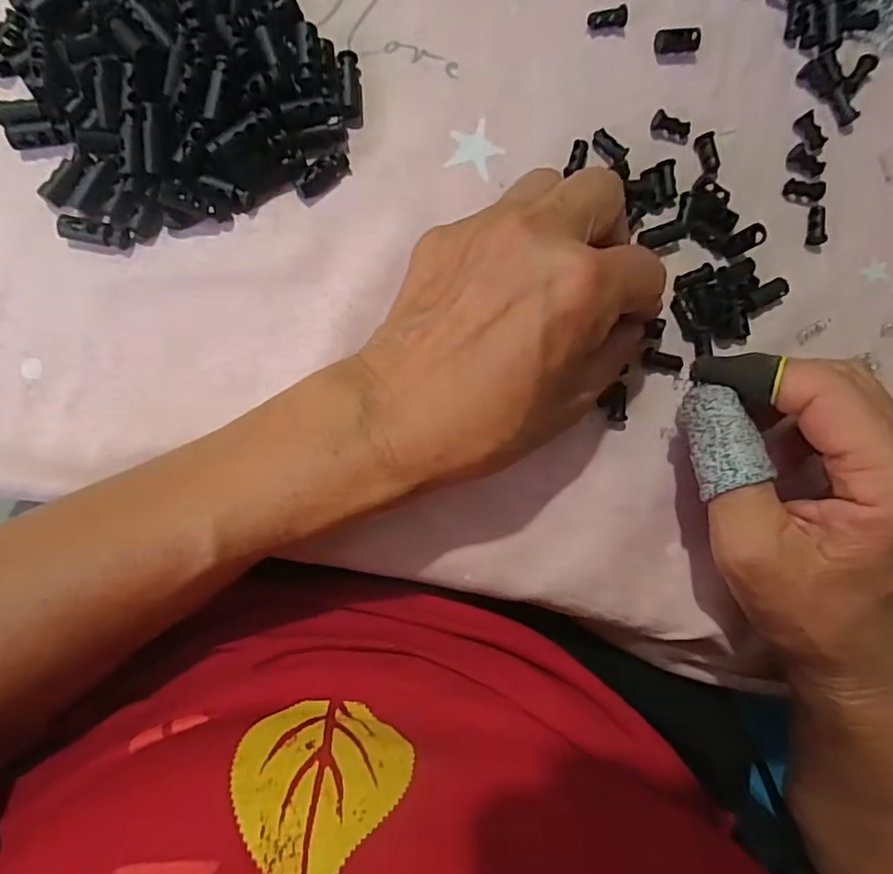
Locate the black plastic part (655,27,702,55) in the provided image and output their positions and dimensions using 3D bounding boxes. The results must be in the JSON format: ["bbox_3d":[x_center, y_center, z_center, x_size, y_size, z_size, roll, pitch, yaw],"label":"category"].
[{"bbox_3d":[0.103,-0.176,0.259,0.019,0.009,0.009,2,89,8],"label":"black plastic part"}]

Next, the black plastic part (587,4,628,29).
[{"bbox_3d":[0.071,-0.186,0.257,0.017,0.005,0.007,-4,89,7],"label":"black plastic part"}]

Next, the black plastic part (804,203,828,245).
[{"bbox_3d":[0.168,-0.096,0.264,0.007,0.005,0.018,-2,89,-5],"label":"black plastic part"}]

